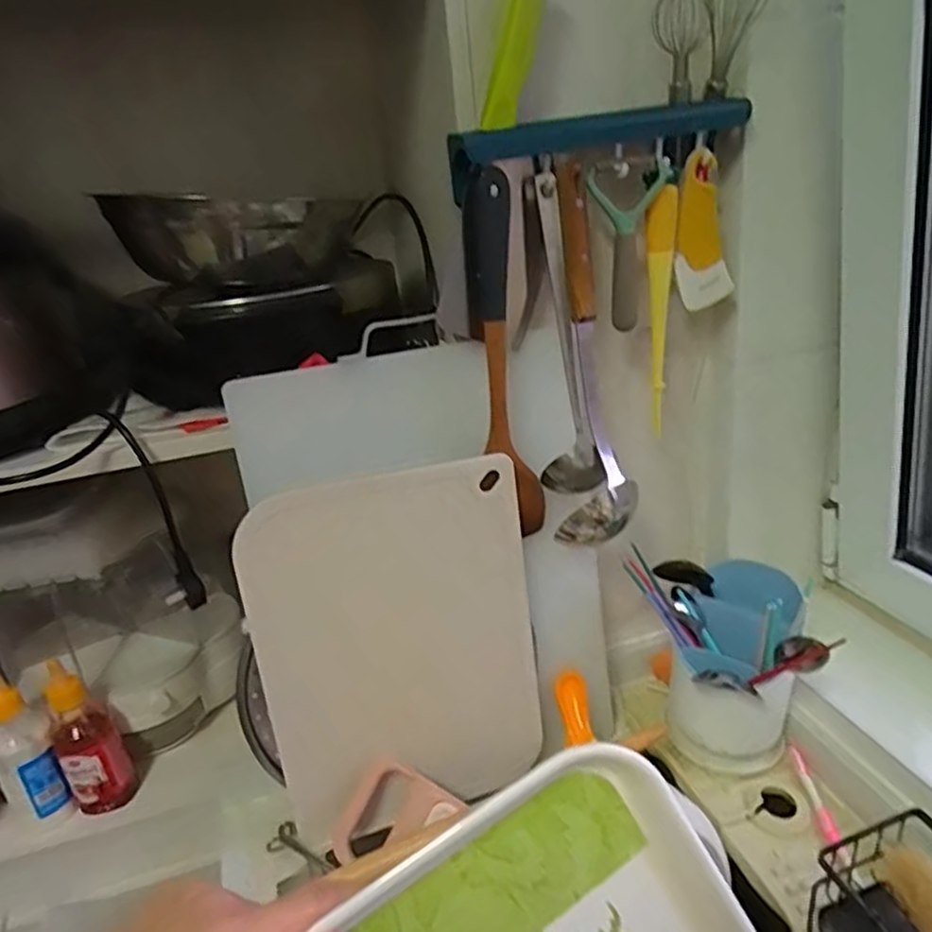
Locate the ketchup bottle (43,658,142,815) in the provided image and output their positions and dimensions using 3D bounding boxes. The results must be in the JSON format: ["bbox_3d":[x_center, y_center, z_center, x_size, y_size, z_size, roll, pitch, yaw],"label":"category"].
[{"bbox_3d":[-0.384,0.281,0.691,0.057,0.168,0.043,-24,28,-34],"label":"ketchup bottle"}]

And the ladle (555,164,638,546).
[{"bbox_3d":[0.110,-0.085,0.595,0.066,0.320,0.053,-2,24,12],"label":"ladle"}]

